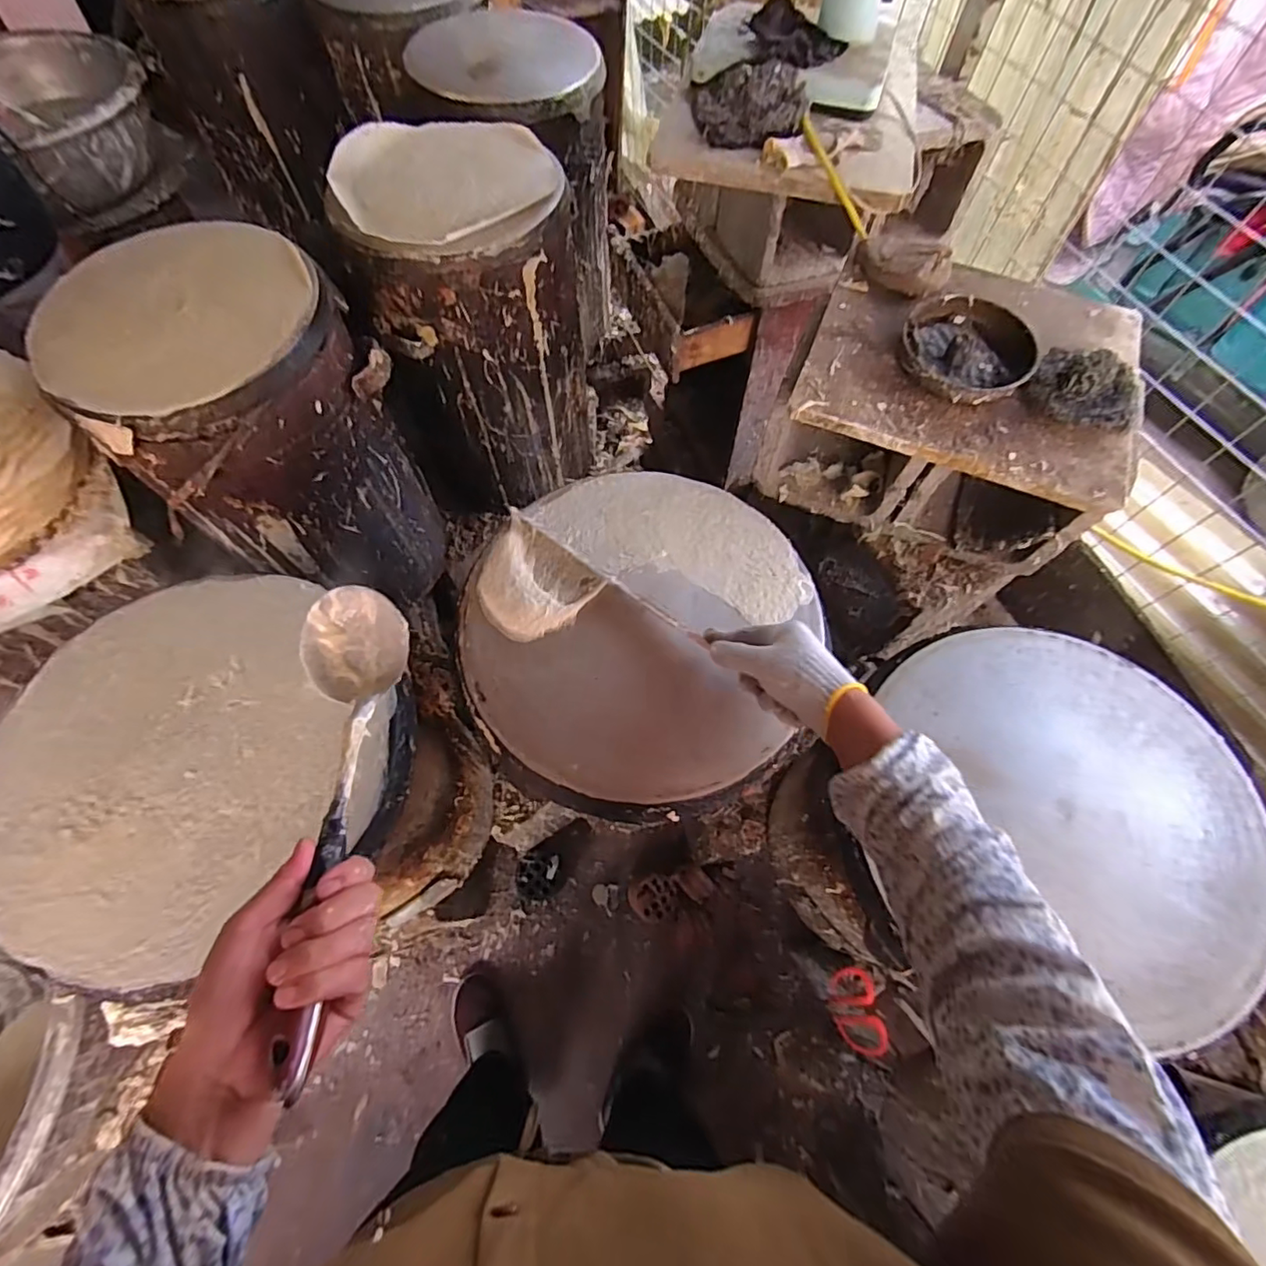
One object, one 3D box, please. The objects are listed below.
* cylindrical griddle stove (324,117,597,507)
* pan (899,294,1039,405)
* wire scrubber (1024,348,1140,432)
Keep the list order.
[{"bbox_3d":[-0.302,-0.571,1.151,0.379,0.594,0.327,-13,63,-9],"label":"cylindrical griddle stove"},{"bbox_3d":[0.362,-0.309,0.624,0.135,0.032,0.133,0,65,0],"label":"pan"},{"bbox_3d":[0.478,-0.262,0.598,0.103,0.039,0.093,32,69,14],"label":"wire scrubber"}]

